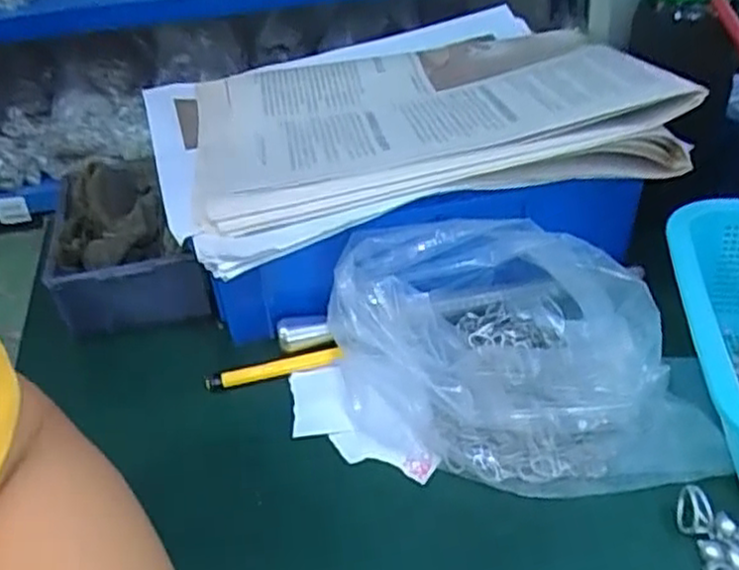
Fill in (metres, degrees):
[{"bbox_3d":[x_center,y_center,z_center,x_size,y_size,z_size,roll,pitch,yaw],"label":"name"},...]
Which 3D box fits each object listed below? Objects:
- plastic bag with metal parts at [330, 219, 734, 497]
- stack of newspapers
[{"bbox_3d":[0.074,0.036,0.379,0.161,0.075,0.159,-18,38,-16],"label":"plastic bag with metal parts"},{"bbox_3d":[0.011,-0.113,0.477,0.299,0.052,0.243,-12,37,-10],"label":"stack of newspapers"}]

